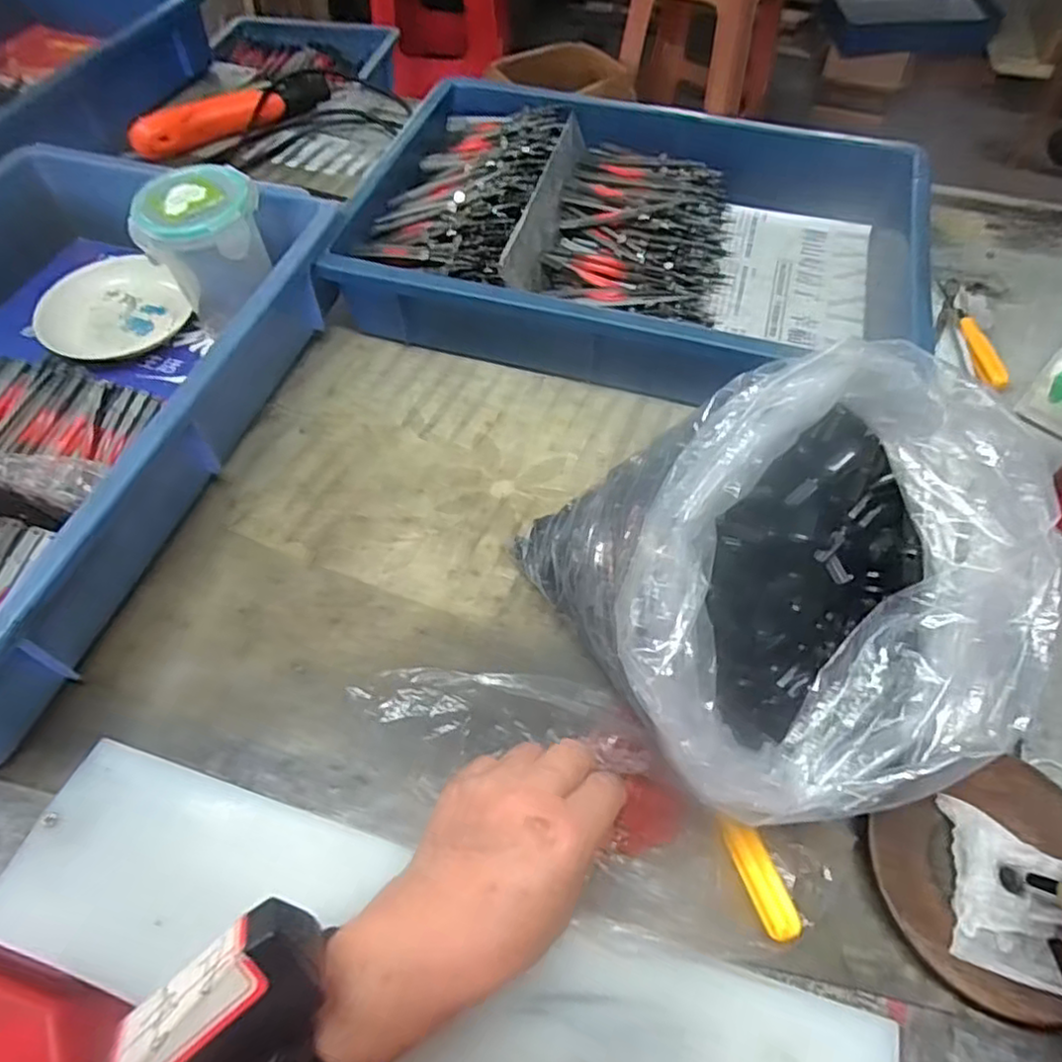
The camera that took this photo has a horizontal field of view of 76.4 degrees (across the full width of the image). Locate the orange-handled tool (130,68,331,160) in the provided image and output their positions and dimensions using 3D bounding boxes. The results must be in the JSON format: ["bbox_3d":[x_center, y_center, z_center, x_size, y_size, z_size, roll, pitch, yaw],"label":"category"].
[{"bbox_3d":[-0.298,-0.419,0.684,0.207,0.035,0.044,-28,61,-17],"label":"orange-handled tool"}]

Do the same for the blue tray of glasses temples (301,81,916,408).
[{"bbox_3d":[0.087,-0.242,0.549,0.419,0.078,0.271,12,58,7],"label":"blue tray of glasses temples"}]

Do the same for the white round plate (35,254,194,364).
[{"bbox_3d":[-0.330,-0.179,0.528,0.100,0.028,0.105,0,57,0],"label":"white round plate"}]

